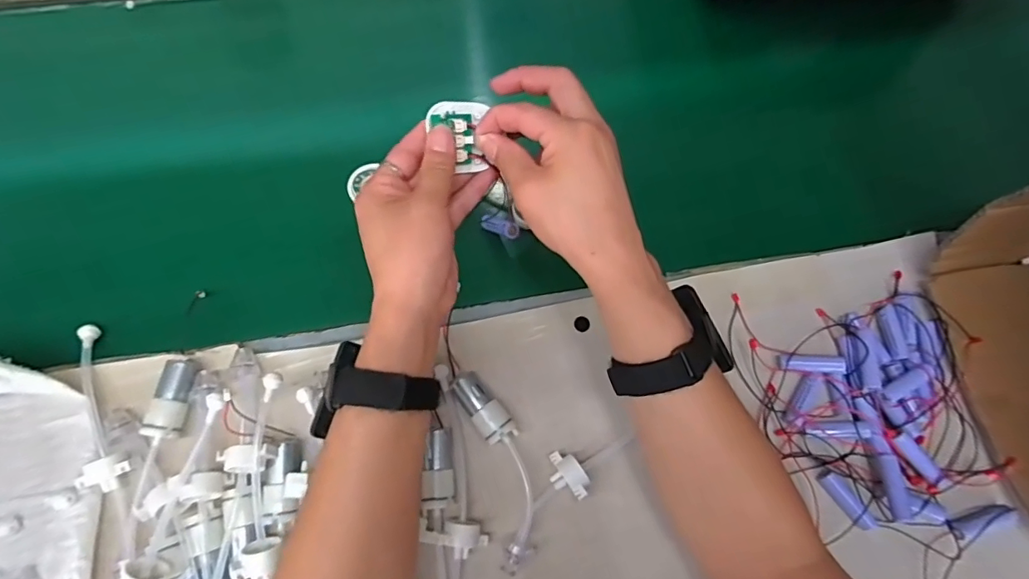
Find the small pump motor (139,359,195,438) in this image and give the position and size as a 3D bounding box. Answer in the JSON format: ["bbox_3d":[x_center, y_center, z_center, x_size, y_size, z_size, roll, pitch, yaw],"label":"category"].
[{"bbox_3d":[-0.266,0.085,0.406,0.022,0.022,0.058,6,72,-2],"label":"small pump motor"}]

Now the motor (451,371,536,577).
[{"bbox_3d":[-0.011,0.137,0.407,0.037,0.029,0.148,-15,74,-9],"label":"motor"}]

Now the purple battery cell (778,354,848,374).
[{"bbox_3d":[0.251,0.063,0.440,0.051,0.015,0.013,3,70,13],"label":"purple battery cell"}]

